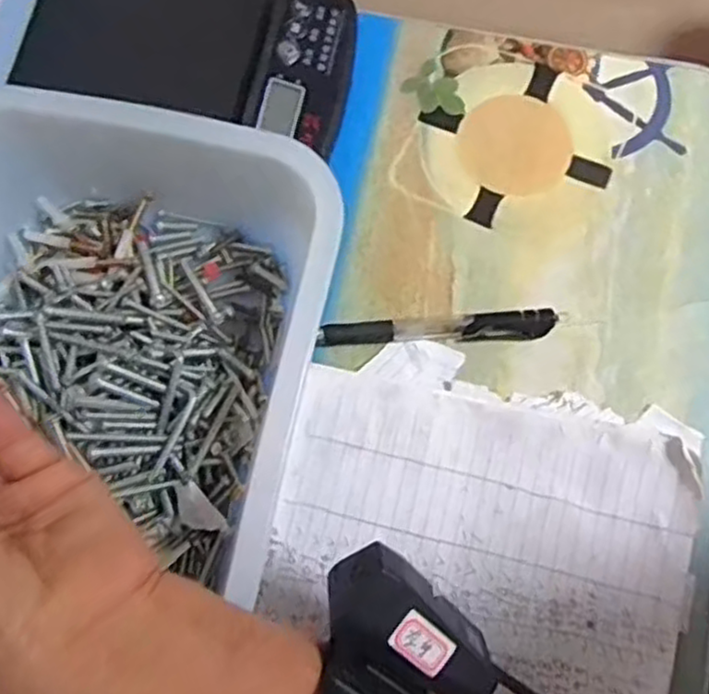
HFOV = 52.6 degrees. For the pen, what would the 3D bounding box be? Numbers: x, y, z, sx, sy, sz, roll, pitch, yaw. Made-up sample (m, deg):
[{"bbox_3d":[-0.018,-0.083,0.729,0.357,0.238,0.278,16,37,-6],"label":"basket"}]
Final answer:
[{"bbox_3d":[0.045,-0.010,0.379,0.126,0.011,0.014,-3,75,1],"label":"pen"}]

